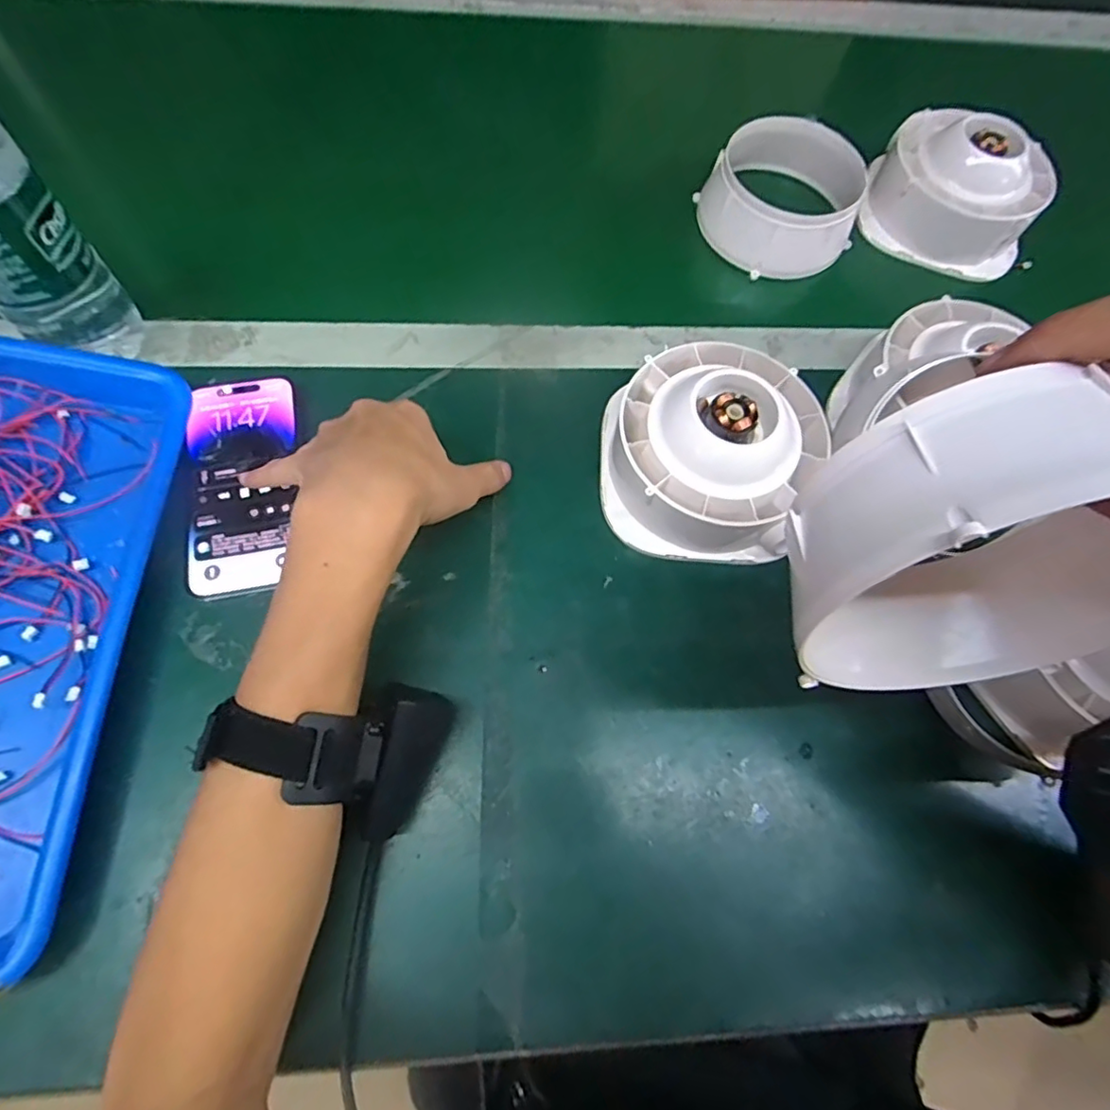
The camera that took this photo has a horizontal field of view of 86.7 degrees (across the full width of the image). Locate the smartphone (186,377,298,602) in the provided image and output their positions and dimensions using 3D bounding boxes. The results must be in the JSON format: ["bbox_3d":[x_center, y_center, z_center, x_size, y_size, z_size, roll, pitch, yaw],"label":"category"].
[{"bbox_3d":[-0.193,-0.046,0.363,0.059,0.007,0.144,-5,72,-3],"label":"smartphone"}]

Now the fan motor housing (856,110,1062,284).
[{"bbox_3d":[0.342,-0.309,0.499,0.138,0.070,0.121,39,71,11],"label":"fan motor housing"}]

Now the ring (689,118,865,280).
[{"bbox_3d":[0.189,-0.299,0.487,0.123,0.054,0.133,25,69,6],"label":"ring"}]

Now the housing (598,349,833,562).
[{"bbox_3d":[0.096,-0.070,0.368,0.131,0.060,0.133,1,68,-4],"label":"housing"}]

